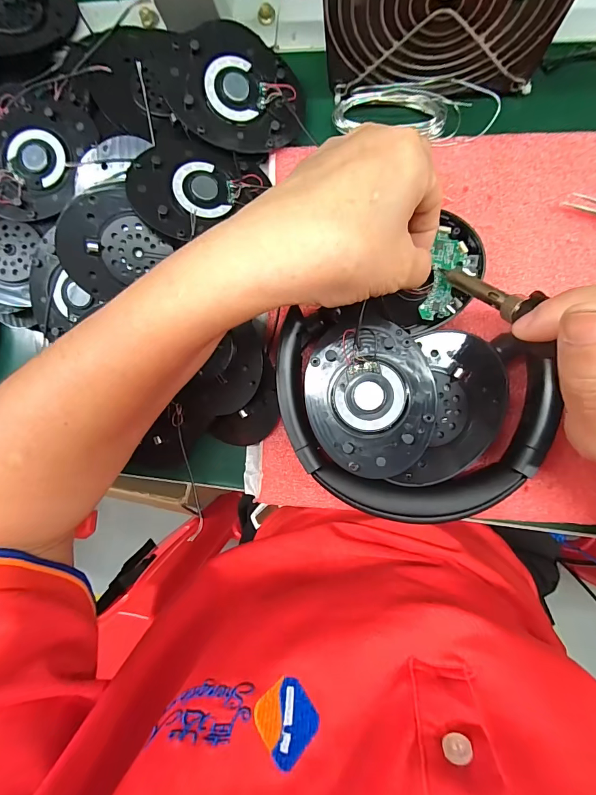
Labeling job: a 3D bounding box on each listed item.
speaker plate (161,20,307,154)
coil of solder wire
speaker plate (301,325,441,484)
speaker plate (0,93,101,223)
[{"bbox_3d":[-0.038,-0.190,0.240,0.083,0.010,0.072,33,85,-14],"label":"speaker plate"},{"bbox_3d":[0.071,-0.176,0.237,0.096,0.011,0.035,5,90,8],"label":"coil of solder wire"},{"bbox_3d":[0.041,0.002,0.216,0.066,0.013,0.081,-21,86,8],"label":"speaker plate"},{"bbox_3d":[-0.176,-0.159,0.254,0.071,0.013,0.083,18,92,8],"label":"speaker plate"}]

